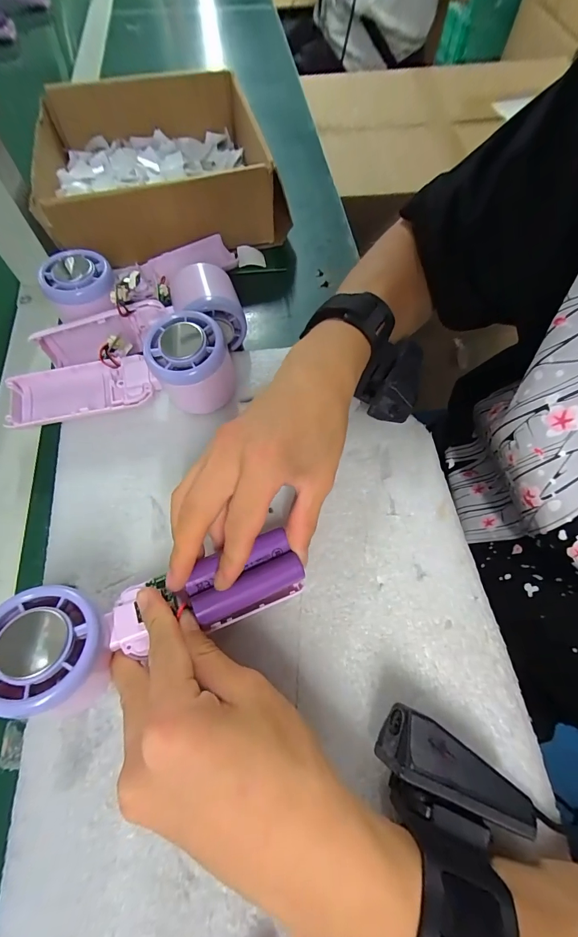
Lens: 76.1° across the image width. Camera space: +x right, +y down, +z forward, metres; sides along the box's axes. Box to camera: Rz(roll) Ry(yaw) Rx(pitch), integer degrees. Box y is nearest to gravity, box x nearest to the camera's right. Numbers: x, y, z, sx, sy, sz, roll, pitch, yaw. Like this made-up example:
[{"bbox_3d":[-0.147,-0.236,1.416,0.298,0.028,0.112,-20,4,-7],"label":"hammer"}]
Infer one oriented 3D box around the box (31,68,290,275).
[{"bbox_3d":[-0.135,-0.314,0.387,0.225,0.079,0.212,-13,60,-9],"label":"box"}]

